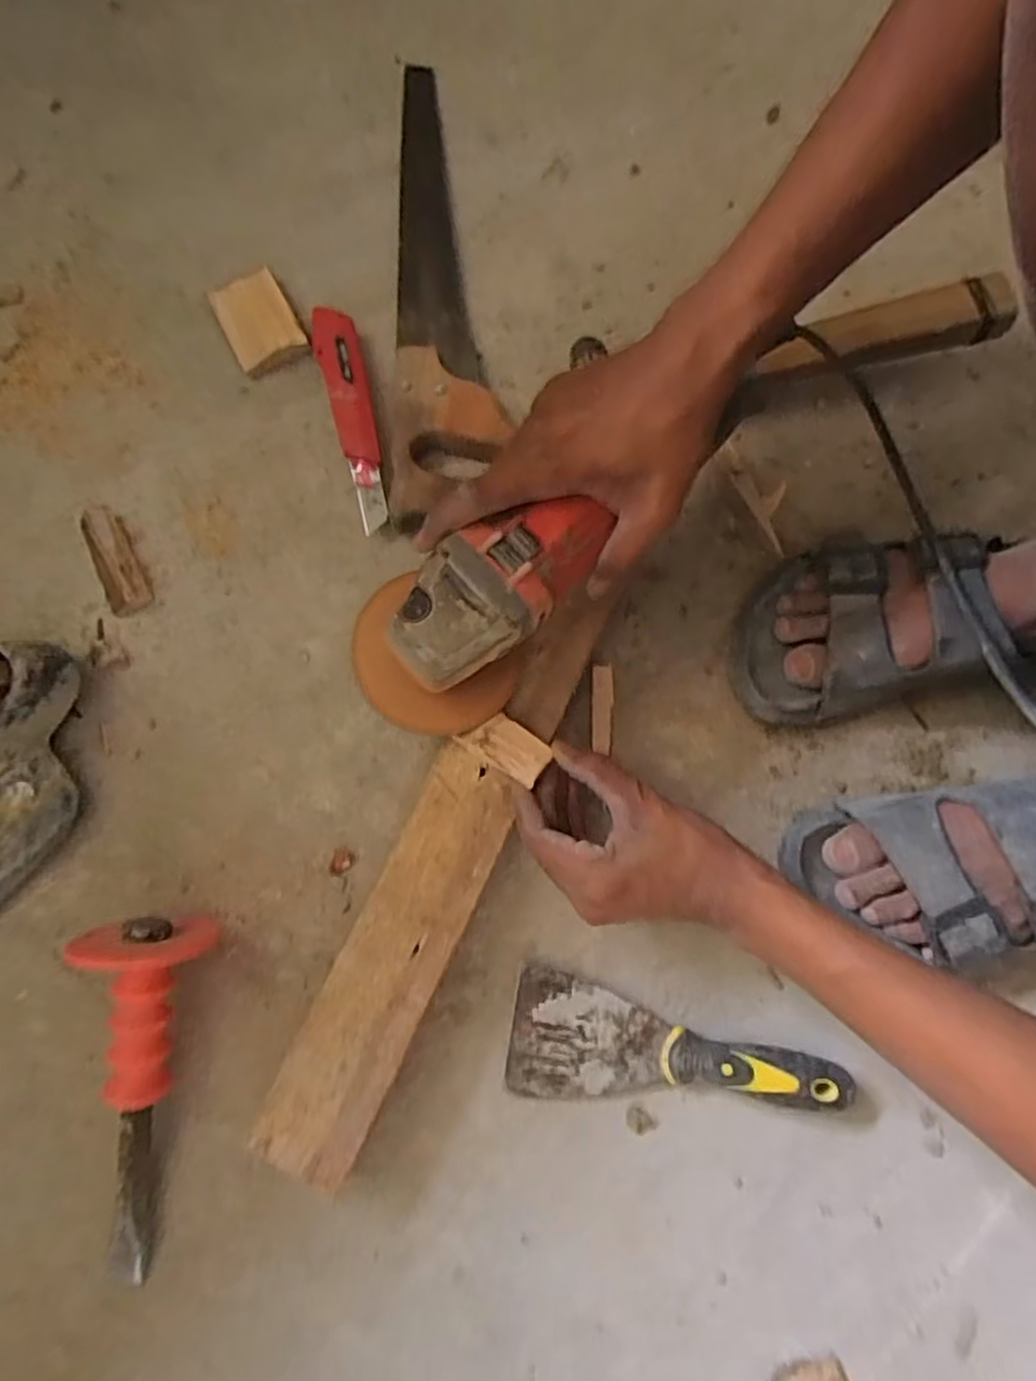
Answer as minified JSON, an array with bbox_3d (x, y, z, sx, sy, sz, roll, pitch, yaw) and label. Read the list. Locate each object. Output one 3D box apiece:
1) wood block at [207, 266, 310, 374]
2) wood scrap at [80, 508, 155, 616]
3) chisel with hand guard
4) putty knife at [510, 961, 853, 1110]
[{"bbox_3d":[-0.194,-0.275,0.521,0.053,0.020,0.072,-27,79,-6],"label":"wood block"},{"bbox_3d":[-0.283,-0.091,0.488,0.032,0.018,0.077,-25,79,-6],"label":"wood scrap"},{"bbox_3d":[-0.217,0.233,0.405,0.070,0.077,0.203,4,91,0],"label":"chisel with hand guard"},{"bbox_3d":[0.093,0.216,0.414,0.193,0.025,0.068,8,78,2],"label":"putty knife"}]

